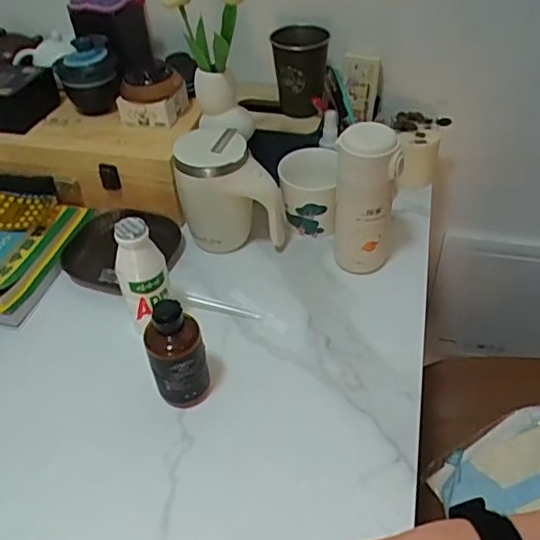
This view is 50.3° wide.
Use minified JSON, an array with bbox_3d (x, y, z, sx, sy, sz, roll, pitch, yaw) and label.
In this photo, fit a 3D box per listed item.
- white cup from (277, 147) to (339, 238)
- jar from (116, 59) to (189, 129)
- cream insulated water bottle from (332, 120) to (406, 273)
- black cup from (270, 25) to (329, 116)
[{"bbox_3d":[0.050,-0.099,0.756,0.074,0.094,0.087,3,44,7],"label":"white cup"},{"bbox_3d":[-0.156,-0.238,0.775,0.078,0.065,0.074,-2,44,2],"label":"jar"},{"bbox_3d":[0.112,-0.079,0.672,0.067,0.188,0.067,6,45,10],"label":"cream insulated water bottle"},{"bbox_3d":[0.041,-0.267,0.775,0.072,0.103,0.067,-1,44,3],"label":"black cup"}]

